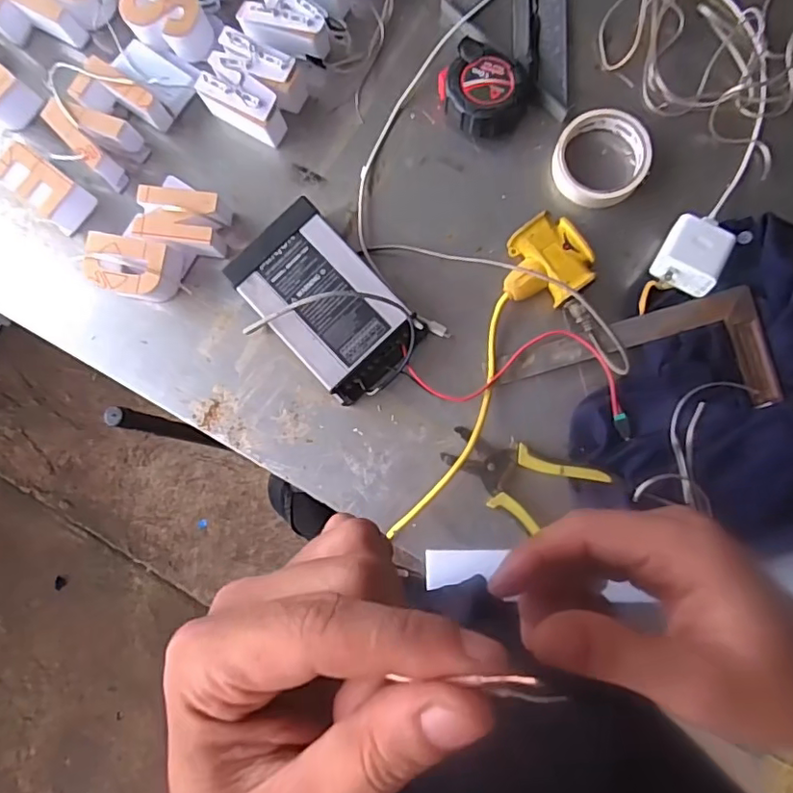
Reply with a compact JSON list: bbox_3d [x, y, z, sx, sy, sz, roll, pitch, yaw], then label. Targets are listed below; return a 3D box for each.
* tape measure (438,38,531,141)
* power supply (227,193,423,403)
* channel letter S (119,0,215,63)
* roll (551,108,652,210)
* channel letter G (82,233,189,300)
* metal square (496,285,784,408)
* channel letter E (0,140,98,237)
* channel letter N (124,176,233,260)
[{"bbox_3d":[0.088,-0.307,0.575,0.082,0.039,0.086,0,85,3],"label":"tape measure"},{"bbox_3d":[-0.068,-0.088,0.562,0.115,0.049,0.185,-41,85,-1],"label":"power supply"},{"bbox_3d":[-0.240,-0.393,0.598,0.094,0.034,0.057,20,87,4],"label":"channel letter S"},{"bbox_3d":[0.205,-0.239,0.570,0.089,0.021,0.089,0,85,3],"label":"roll"},{"bbox_3d":[-0.267,-0.129,0.580,0.092,0.039,0.058,11,86,4],"label":"channel letter G"},{"bbox_3d":[0.224,-0.022,0.539,0.237,0.039,0.112,-15,85,2],"label":"metal square"},{"bbox_3d":[-0.373,-0.220,0.596,0.097,0.045,0.054,39,88,5],"label":"channel letter E"},{"bbox_3d":[-0.221,-0.182,0.580,0.089,0.039,0.067,8,86,4],"label":"channel letter N"}]

